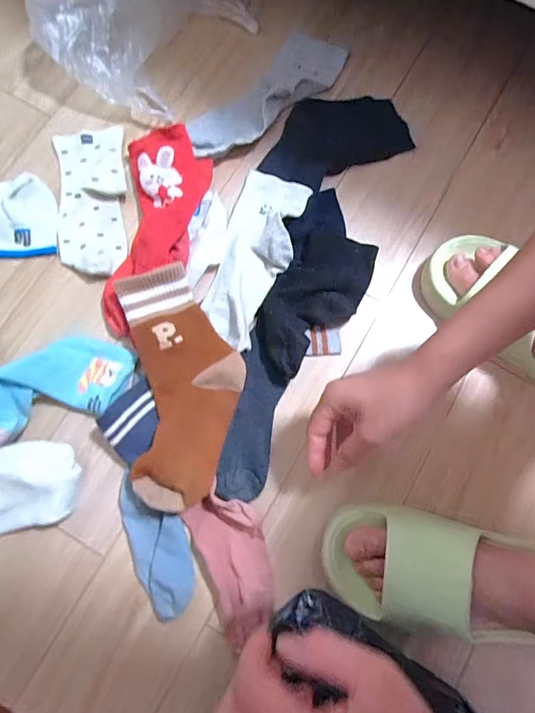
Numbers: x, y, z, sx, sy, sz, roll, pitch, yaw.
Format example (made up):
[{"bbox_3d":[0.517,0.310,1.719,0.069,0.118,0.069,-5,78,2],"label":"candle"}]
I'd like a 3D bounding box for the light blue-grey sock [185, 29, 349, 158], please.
[{"bbox_3d":[0.001,-0.346,0.549,0.251,0.015,0.087,-41,81,-8],"label":"light blue-grey sock"}]

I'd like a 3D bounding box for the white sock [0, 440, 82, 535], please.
[{"bbox_3d":[-0.267,0.137,0.434,0.141,0.039,0.083,-13,78,-3],"label":"white sock"}]

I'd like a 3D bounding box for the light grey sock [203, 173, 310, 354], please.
[{"bbox_3d":[-0.016,-0.121,0.489,0.080,0.030,0.218,17,78,4],"label":"light grey sock"}]

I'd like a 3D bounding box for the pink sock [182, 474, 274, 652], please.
[{"bbox_3d":[-0.032,0.206,0.428,0.068,0.024,0.143,-24,79,-5],"label":"pink sock"}]

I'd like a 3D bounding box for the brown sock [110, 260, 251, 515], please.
[{"bbox_3d":[-0.086,0.027,0.455,0.120,0.039,0.251,-8,78,-2],"label":"brown sock"}]

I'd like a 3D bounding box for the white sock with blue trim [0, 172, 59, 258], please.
[{"bbox_3d":[-0.304,-0.169,0.512,0.091,0.016,0.102,-10,78,-2],"label":"white sock with blue trim"}]

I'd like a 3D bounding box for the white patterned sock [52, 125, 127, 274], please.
[{"bbox_3d":[-0.217,-0.194,0.516,0.084,0.016,0.200,-7,78,-2],"label":"white patterned sock"}]

